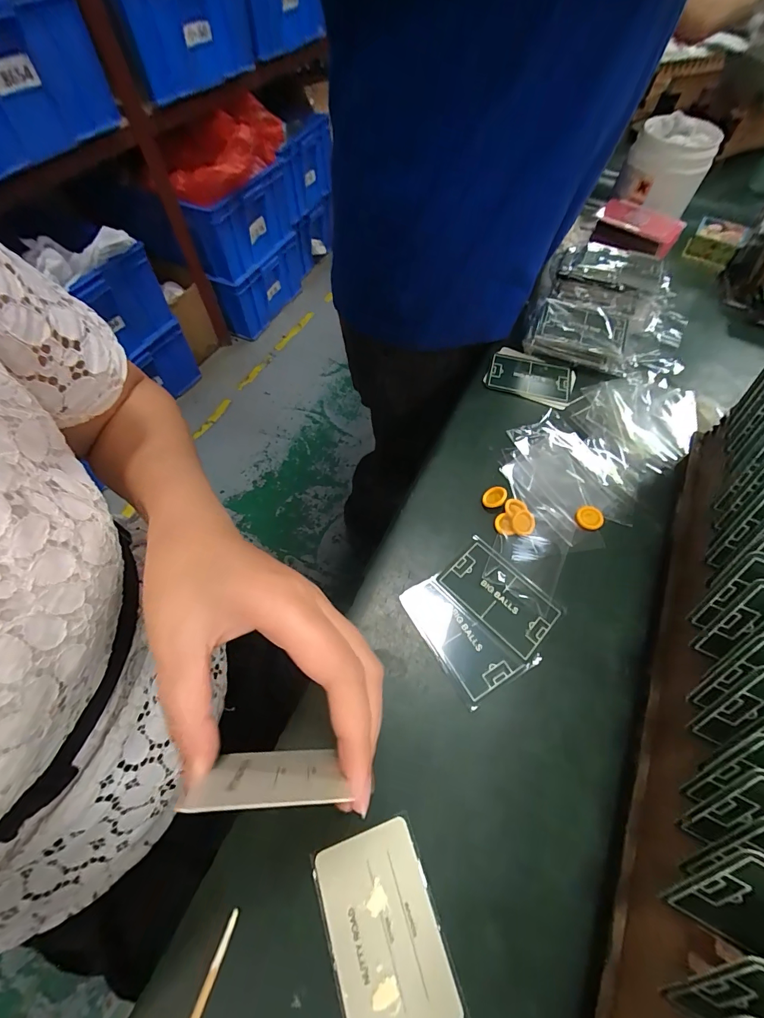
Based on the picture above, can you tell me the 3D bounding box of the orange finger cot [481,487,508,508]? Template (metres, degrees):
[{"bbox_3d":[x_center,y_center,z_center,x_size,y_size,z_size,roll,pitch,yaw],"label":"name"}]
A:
[{"bbox_3d":[0.094,-0.010,0.329,0.021,0.005,0.021,12,67,37],"label":"orange finger cot"}]

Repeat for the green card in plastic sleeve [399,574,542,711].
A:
[{"bbox_3d":[0.058,0.086,0.277,0.052,0.004,0.088,-28,65,-16],"label":"green card in plastic sleeve"}]

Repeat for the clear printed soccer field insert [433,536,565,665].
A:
[{"bbox_3d":[0.087,0.064,0.289,0.082,0.006,0.050,41,68,20],"label":"clear printed soccer field insert"}]

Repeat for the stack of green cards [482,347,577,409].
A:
[{"bbox_3d":[0.153,-0.134,0.405,0.086,0.012,0.059,21,62,11],"label":"stack of green cards"}]

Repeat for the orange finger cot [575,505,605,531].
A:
[{"bbox_3d":[0.173,0.007,0.324,0.021,0.006,0.022,0,60,0],"label":"orange finger cot"}]

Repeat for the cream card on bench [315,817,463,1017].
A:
[{"bbox_3d":[0.002,0.221,0.202,0.053,0.004,0.084,-17,62,-10],"label":"cream card on bench"}]

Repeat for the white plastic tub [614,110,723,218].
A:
[{"bbox_3d":[0.353,-0.426,0.485,0.090,0.072,0.089,0,60,0],"label":"white plastic tub"}]

